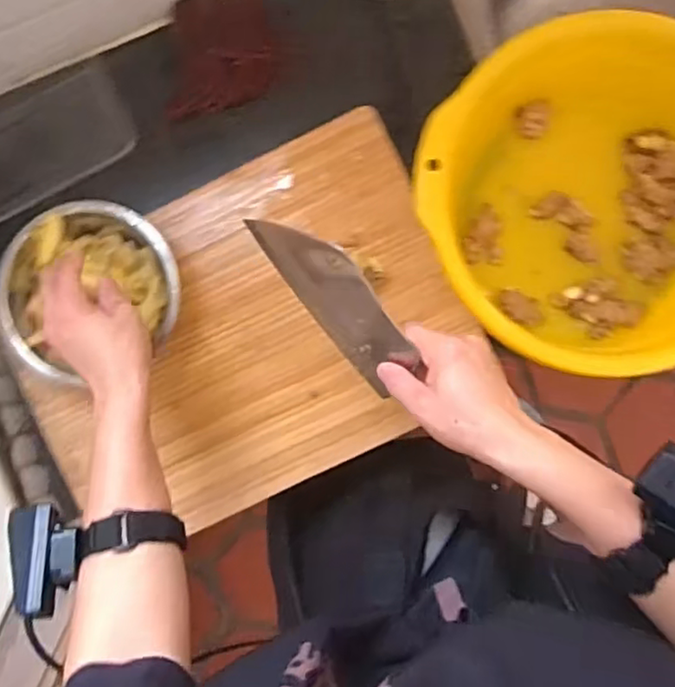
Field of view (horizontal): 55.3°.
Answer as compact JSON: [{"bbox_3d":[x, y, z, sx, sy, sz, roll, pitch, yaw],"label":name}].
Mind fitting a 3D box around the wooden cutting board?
[{"bbox_3d":[-0.098,-0.005,0.652,0.434,0.036,0.311,-25,88,3],"label":"wooden cutting board"}]

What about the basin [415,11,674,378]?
[{"bbox_3d":[0.231,-0.123,0.585,0.285,0.129,0.282,0,90,3],"label":"basin"}]

